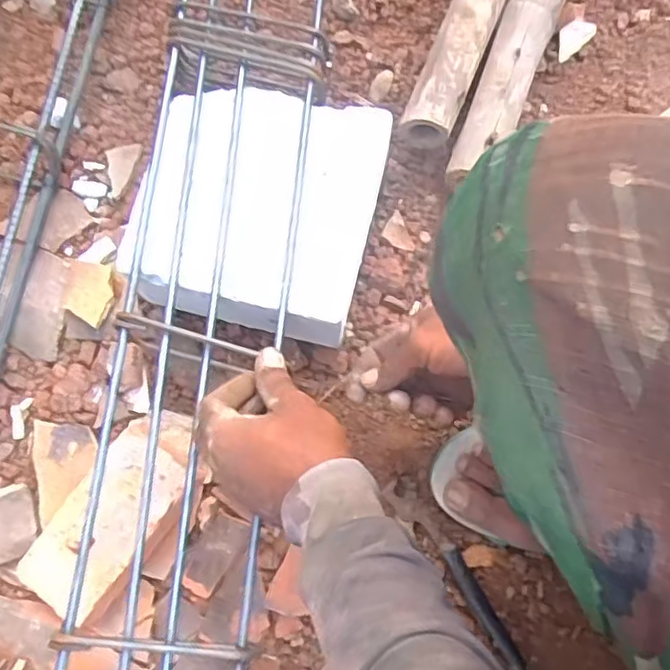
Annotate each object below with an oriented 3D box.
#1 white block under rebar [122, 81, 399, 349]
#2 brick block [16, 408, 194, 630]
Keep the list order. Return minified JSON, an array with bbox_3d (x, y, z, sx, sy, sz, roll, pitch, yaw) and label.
[{"bbox_3d":[-0.069,-0.108,0.597,0.195,0.102,0.215,14,77,2],"label":"white block under rebar"},{"bbox_3d":[-0.187,0.160,0.572,0.093,0.052,0.186,37,79,7],"label":"brick block"}]

